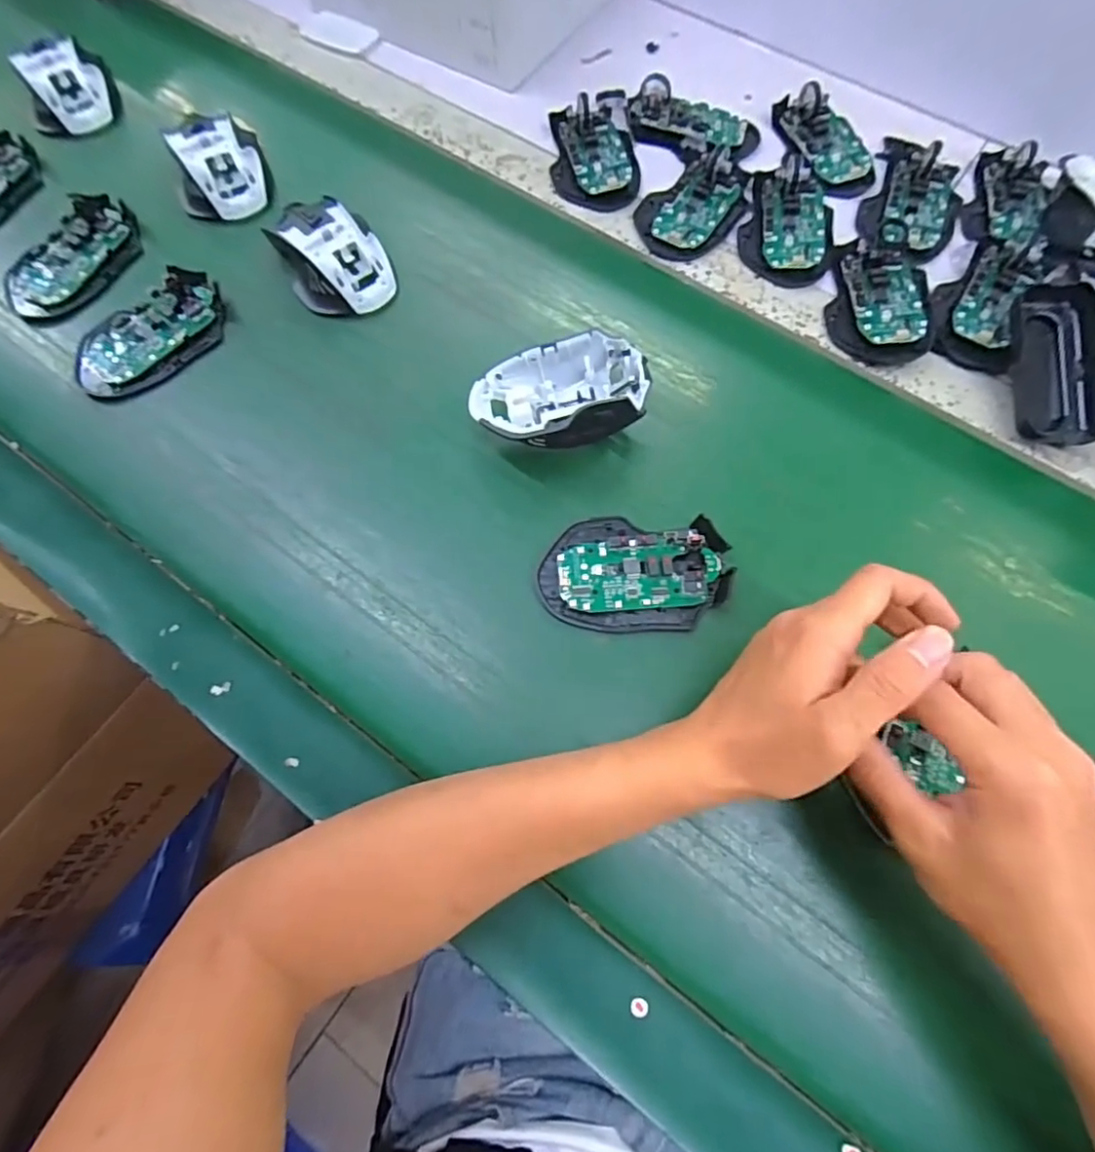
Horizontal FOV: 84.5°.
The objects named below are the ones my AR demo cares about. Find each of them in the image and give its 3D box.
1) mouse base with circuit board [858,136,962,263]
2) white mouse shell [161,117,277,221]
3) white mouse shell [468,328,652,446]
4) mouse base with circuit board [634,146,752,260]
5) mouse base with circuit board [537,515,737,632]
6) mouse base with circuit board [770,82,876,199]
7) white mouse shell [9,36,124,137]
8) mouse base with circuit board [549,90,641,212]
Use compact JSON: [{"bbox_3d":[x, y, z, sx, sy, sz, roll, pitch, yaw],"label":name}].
[{"bbox_3d":[0.302,-0.312,0.486,0.074,0.021,0.114,21,71,8],"label":"mouse base with circuit board"},{"bbox_3d":[-0.264,-0.326,0.485,0.070,0.033,0.077,-20,70,-7],"label":"white mouse shell"},{"bbox_3d":[0.007,-0.120,0.404,0.113,0.044,0.074,-13,70,-5],"label":"white mouse shell"},{"bbox_3d":[0.118,-0.303,0.485,0.071,0.023,0.105,37,74,13],"label":"mouse base with circuit board"},{"bbox_3d":[0.054,-0.003,0.371,0.113,0.018,0.072,4,69,1],"label":"mouse base with circuit board"},{"bbox_3d":[0.239,-0.375,0.513,0.054,0.025,0.108,-17,70,-6],"label":"mouse base with circuit board"},{"bbox_3d":[-0.419,-0.427,0.525,0.076,0.033,0.083,-23,71,-8],"label":"white mouse shell"},{"bbox_3d":[0.040,-0.369,0.509,0.072,0.025,0.129,-2,69,-1],"label":"mouse base with circuit board"}]

